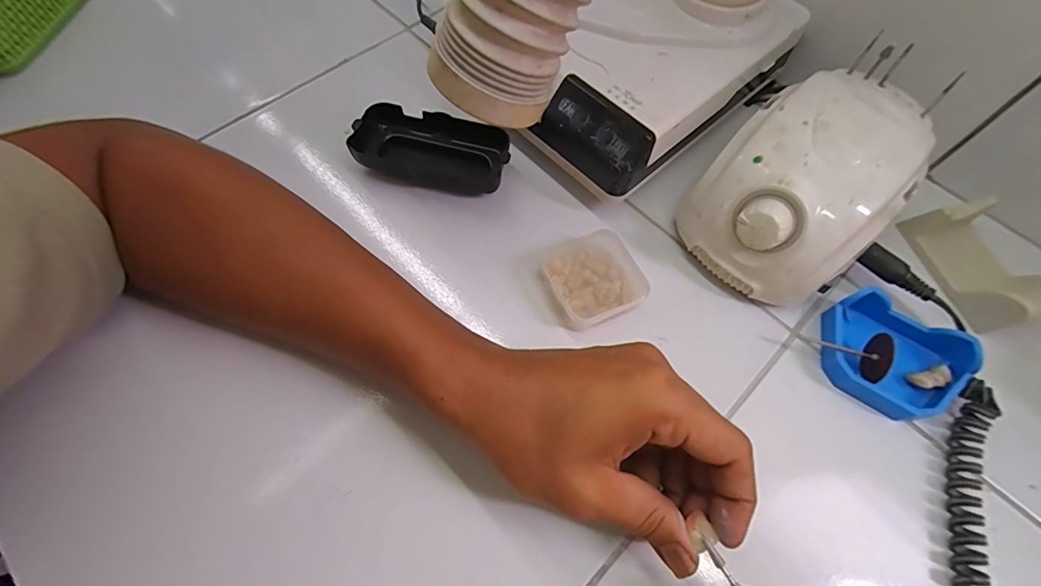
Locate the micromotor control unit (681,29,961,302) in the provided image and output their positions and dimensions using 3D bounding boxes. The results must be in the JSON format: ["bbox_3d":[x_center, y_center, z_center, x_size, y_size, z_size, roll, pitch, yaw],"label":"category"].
[{"bbox_3d":[0.181,-0.068,0.300,0.140,0.081,0.096,-41,73,-18],"label":"micromotor control unit"}]

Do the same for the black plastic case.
[{"bbox_3d":[-0.065,-0.105,0.339,0.110,0.026,0.050,11,66,3],"label":"black plastic case"}]

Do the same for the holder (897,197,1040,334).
[{"bbox_3d":[0.307,-0.021,0.304,0.045,0.027,0.085,-13,67,-8],"label":"holder"}]

